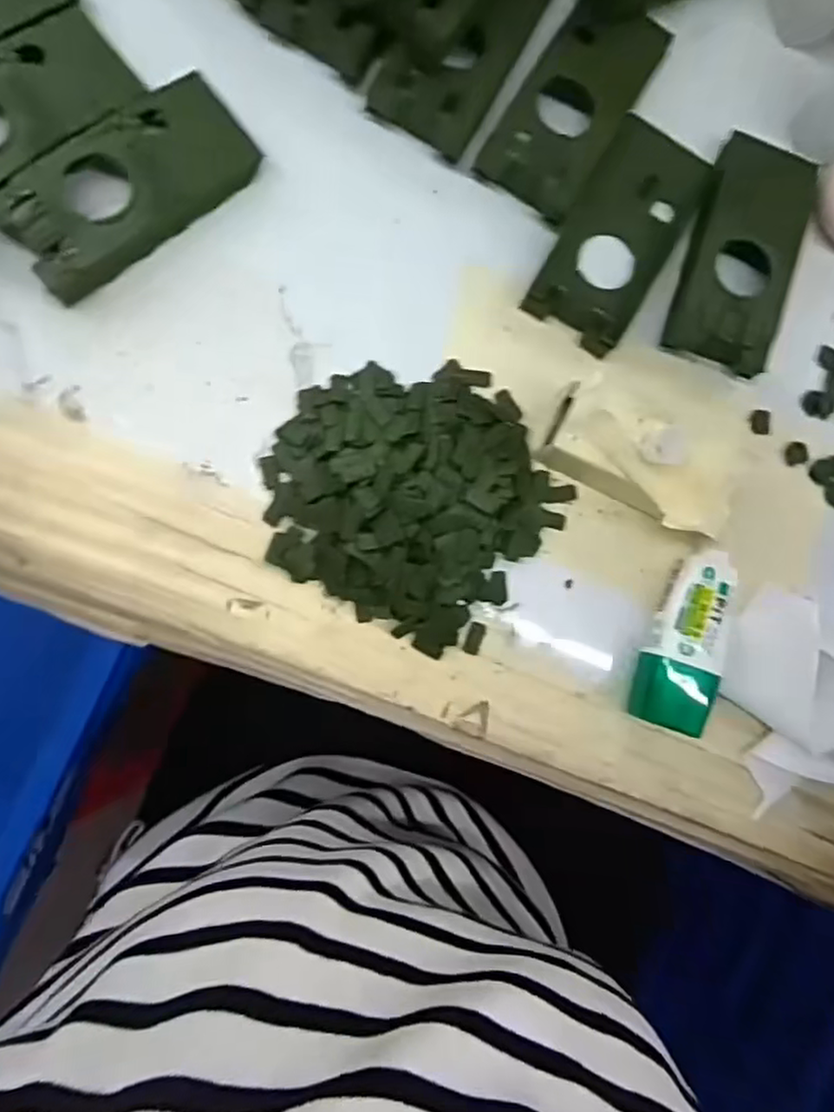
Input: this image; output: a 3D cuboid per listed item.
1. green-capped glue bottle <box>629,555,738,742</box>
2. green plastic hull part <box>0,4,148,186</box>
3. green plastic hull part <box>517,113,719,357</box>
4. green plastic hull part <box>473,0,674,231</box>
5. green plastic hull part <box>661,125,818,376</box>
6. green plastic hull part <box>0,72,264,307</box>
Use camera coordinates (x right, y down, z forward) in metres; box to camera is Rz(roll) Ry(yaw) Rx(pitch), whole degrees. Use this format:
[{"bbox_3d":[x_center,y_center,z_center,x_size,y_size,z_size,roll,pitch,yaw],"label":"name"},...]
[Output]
[{"bbox_3d":[0.118,0.036,0.298,0.031,0.020,0.077,13,86,-6],"label":"green-capped glue bottle"},{"bbox_3d":[-0.163,-0.177,0.273,0.102,0.016,0.048,-44,93,-7],"label":"green plastic hull part"},{"bbox_3d":[0.091,-0.144,0.303,0.047,0.013,0.100,30,85,-5],"label":"green plastic hull part"},{"bbox_3d":[0.071,-0.199,0.298,0.044,0.012,0.103,31,85,-5],"label":"green plastic hull part"},{"bbox_3d":[0.148,-0.137,0.306,0.046,0.020,0.103,17,86,-6],"label":"green plastic hull part"},{"bbox_3d":[-0.117,-0.152,0.280,0.101,0.016,0.050,-38,92,-7],"label":"green plastic hull part"}]

